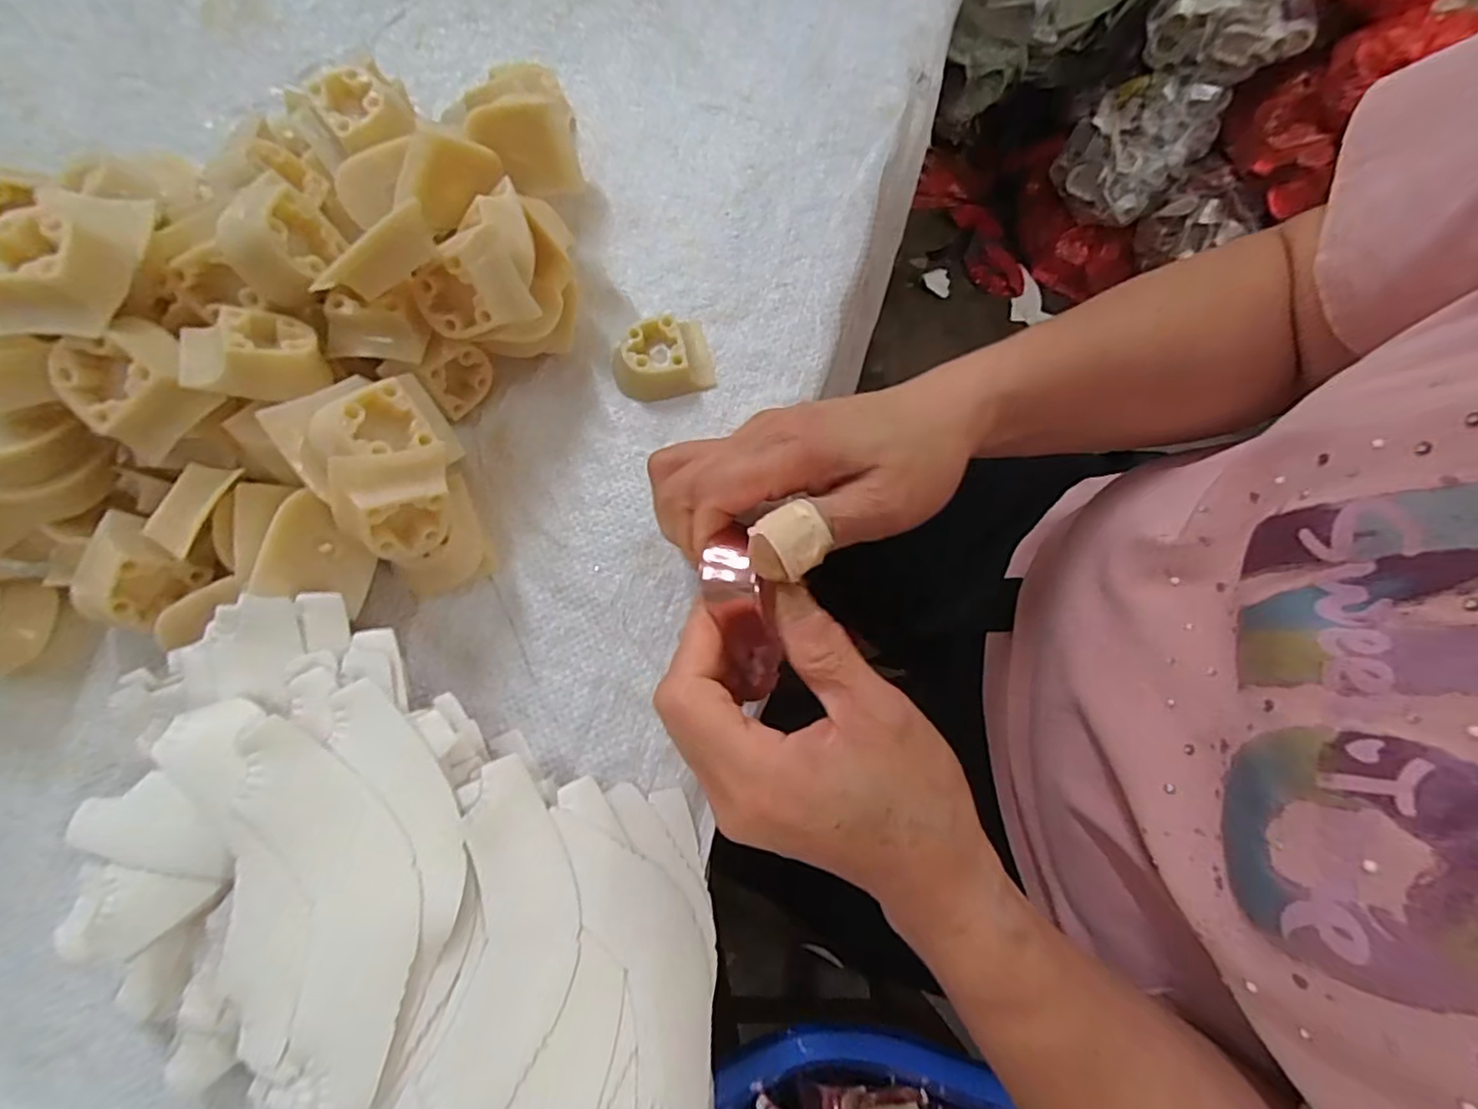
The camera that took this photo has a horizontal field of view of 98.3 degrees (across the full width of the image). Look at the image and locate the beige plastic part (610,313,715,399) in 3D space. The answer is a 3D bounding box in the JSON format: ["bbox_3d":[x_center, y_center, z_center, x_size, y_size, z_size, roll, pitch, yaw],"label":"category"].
[{"bbox_3d":[-0.037,-0.094,0.305,0.046,0.018,0.037,-15,76,-5],"label":"beige plastic part"}]

